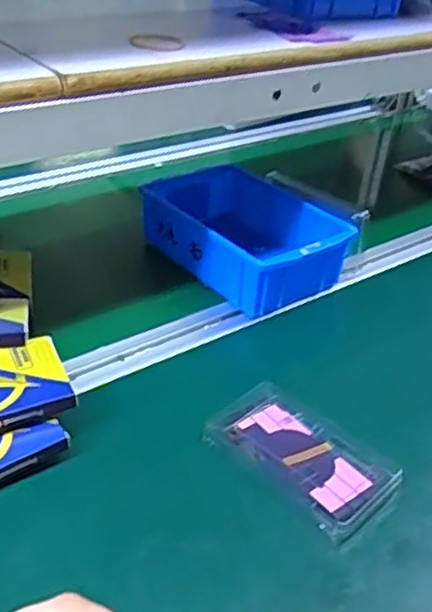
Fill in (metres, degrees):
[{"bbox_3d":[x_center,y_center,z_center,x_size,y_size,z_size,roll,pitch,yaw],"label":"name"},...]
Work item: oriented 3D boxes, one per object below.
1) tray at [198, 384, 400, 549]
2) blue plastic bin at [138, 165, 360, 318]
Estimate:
[{"bbox_3d":[0.061,0.103,0.506,0.135,0.009,0.077,33,42,33],"label":"tray"},{"bbox_3d":[0.030,-0.073,0.733,0.138,0.073,0.204,-21,43,-34],"label":"blue plastic bin"}]

